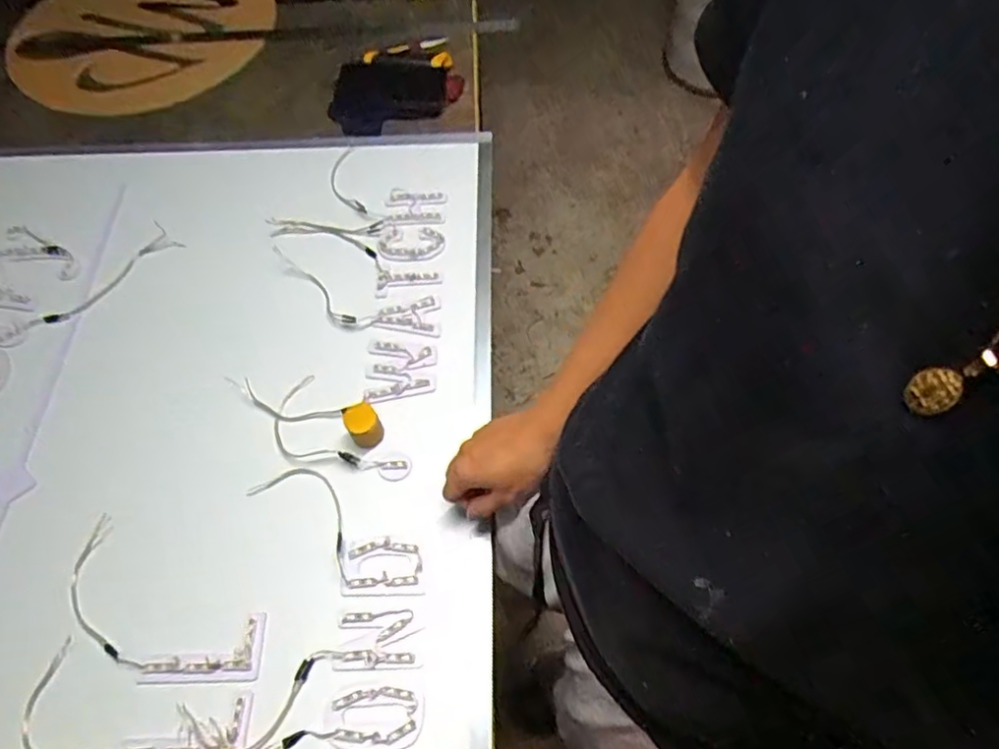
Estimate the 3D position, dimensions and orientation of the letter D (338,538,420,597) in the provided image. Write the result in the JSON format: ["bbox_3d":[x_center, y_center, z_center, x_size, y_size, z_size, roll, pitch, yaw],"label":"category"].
[{"bbox_3d":[-0.114,0.181,0.587,0.076,0.004,0.046,-7,59,-1],"label":"letter D"}]

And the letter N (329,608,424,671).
[{"bbox_3d":[-0.109,0.238,0.555,0.077,0.005,0.048,-4,59,2],"label":"letter N"}]

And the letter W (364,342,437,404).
[{"bbox_3d":[-0.111,-0.004,0.694,0.076,0.016,0.070,-6,59,0],"label":"letter W"}]

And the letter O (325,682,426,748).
[{"bbox_3d":[-0.105,0.292,0.523,0.083,0.004,0.051,-7,59,0],"label":"letter O"}]

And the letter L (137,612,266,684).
[{"bbox_3d":[-0.268,0.247,0.555,0.107,0.007,0.055,-3,60,2],"label":"letter L"}]

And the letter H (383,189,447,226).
[{"bbox_3d":[-0.110,-0.219,0.805,0.079,0.009,0.060,0,61,0],"label":"letter H"}]

